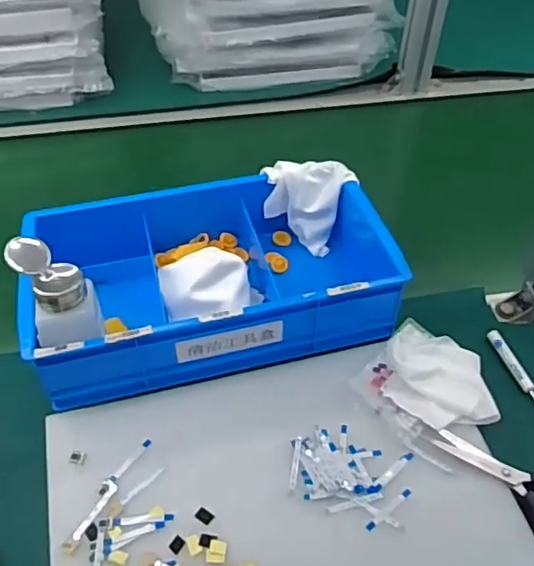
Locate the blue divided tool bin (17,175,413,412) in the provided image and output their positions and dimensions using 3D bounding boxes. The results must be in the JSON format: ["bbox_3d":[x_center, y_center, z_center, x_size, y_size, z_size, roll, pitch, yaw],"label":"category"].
[{"bbox_3d":[-0.057,-0.015,0.611,0.348,0.102,0.214,-10,50,-9],"label":"blue divided tool bin"}]

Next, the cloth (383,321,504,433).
[{"bbox_3d":[0.162,0.091,0.556,0.111,0.014,0.091,29,55,22],"label":"cloth"}]

